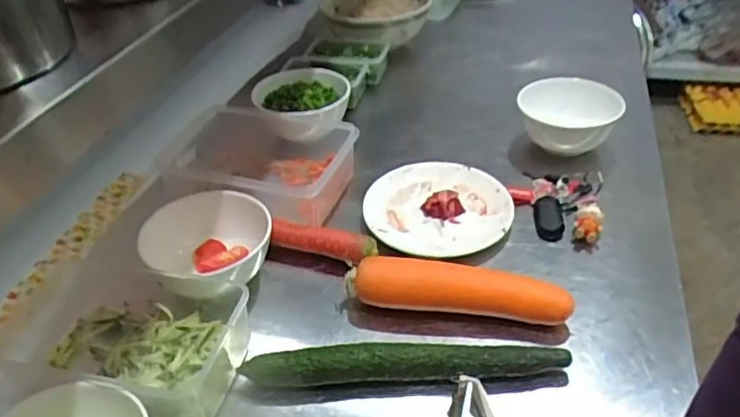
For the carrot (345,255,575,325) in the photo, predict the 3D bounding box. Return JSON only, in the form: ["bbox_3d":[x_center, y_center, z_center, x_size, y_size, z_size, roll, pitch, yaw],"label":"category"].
[{"bbox_3d":[0.084,0.081,0.594,0.213,0.048,0.039,3,39,9],"label":"carrot"}]

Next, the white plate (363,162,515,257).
[{"bbox_3d":[0.083,-0.001,0.713,0.169,0.028,0.169,-2,38,2],"label":"white plate"}]

